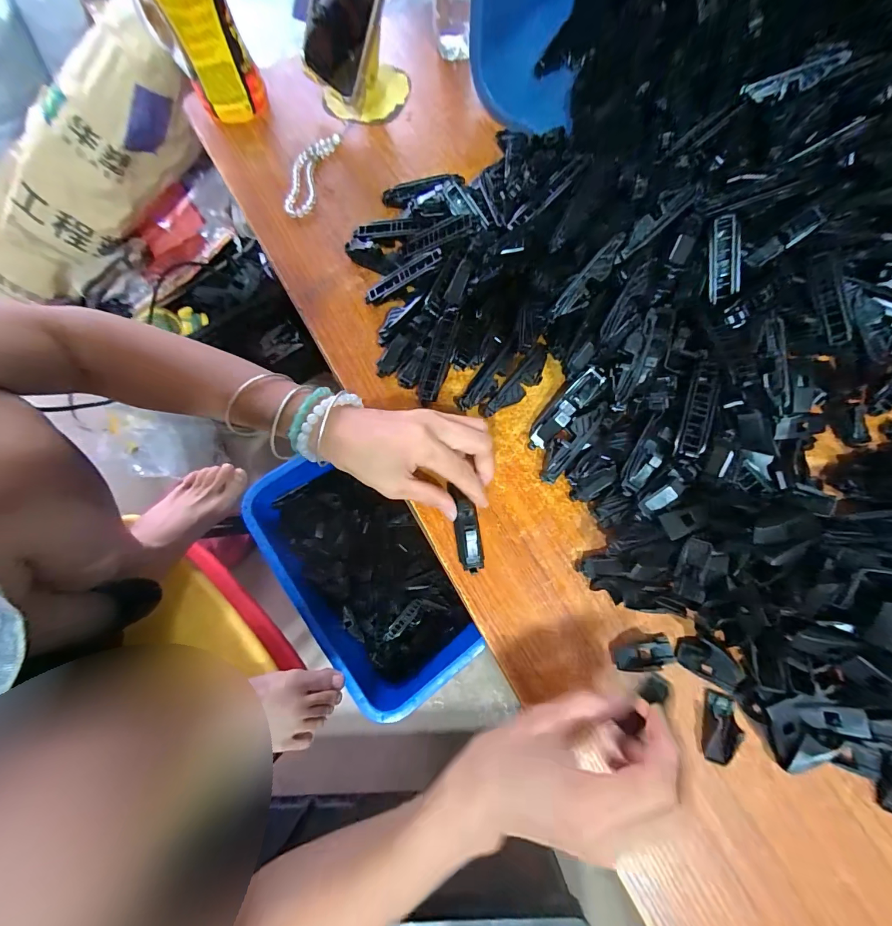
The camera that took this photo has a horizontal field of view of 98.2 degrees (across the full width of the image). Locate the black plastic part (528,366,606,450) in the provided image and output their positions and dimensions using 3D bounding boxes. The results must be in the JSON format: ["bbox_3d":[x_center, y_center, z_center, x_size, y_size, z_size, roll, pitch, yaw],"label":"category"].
[{"bbox_3d":[0.096,-0.045,0.315,0.021,0.013,0.080,43,97,11],"label":"black plastic part"}]

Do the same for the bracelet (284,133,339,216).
[{"bbox_3d":[-0.142,-0.302,0.401,0.035,0.010,0.111,12,75,4],"label":"bracelet"}]

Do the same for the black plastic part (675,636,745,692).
[{"bbox_3d":[0.188,0.142,0.270,0.045,0.018,0.022,30,77,9],"label":"black plastic part"}]

